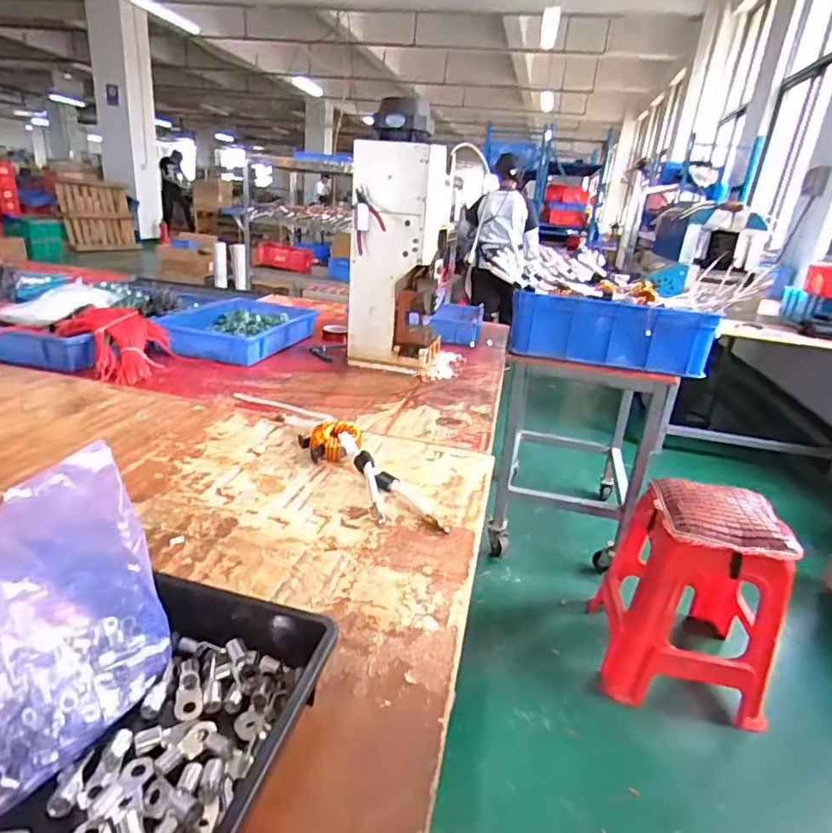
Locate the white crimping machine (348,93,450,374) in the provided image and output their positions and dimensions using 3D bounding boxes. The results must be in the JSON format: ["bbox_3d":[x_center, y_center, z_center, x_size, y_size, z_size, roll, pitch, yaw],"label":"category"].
[{"bbox_3d":[-0.034,-0.421,1.329,0.227,0.586,0.197,9,22,7],"label":"white crimping machine"}]

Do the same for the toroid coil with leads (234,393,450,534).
[{"bbox_3d":[-0.140,0.035,0.900,0.114,0.050,0.557,-11,28,-37],"label":"toroid coil with leads"}]

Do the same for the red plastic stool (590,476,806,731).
[{"bbox_3d":[0.729,0.443,1.436,0.368,0.516,0.413,10,22,7],"label":"red plastic stool"}]

